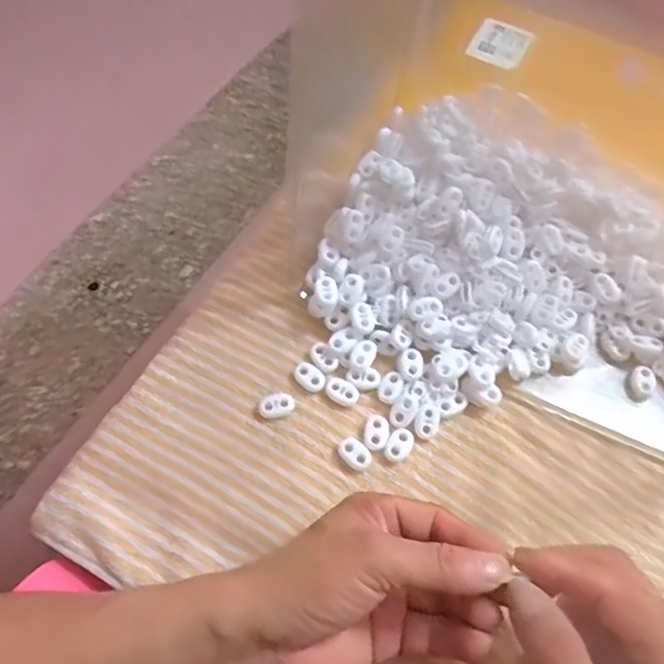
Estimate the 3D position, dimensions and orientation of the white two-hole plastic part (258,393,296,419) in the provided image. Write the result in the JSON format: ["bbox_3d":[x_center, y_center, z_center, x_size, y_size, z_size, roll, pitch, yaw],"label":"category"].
[{"bbox_3d":[-0.036,0.047,0.379,0.023,0.007,0.014,-16,65,-10],"label":"white two-hole plastic part"}]

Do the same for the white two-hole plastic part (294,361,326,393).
[{"bbox_3d":[-0.015,0.029,0.387,0.022,0.004,0.017,35,67,14],"label":"white two-hole plastic part"}]

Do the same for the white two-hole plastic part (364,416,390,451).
[{"bbox_3d":[0.028,0.064,0.371,0.015,0.004,0.023,15,64,6],"label":"white two-hole plastic part"}]

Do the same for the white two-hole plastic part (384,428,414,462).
[{"bbox_3d":[0.042,0.070,0.367,0.015,0.004,0.022,30,66,12],"label":"white two-hole plastic part"}]

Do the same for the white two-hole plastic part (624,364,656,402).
[{"bbox_3d":[0.203,0.033,0.387,0.017,0.005,0.024,26,66,10],"label":"white two-hole plastic part"}]

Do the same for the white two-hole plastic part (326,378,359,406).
[{"bbox_3d":[0.007,0.039,0.383,0.022,0.004,0.015,28,66,12],"label":"white two-hole plastic part"}]

